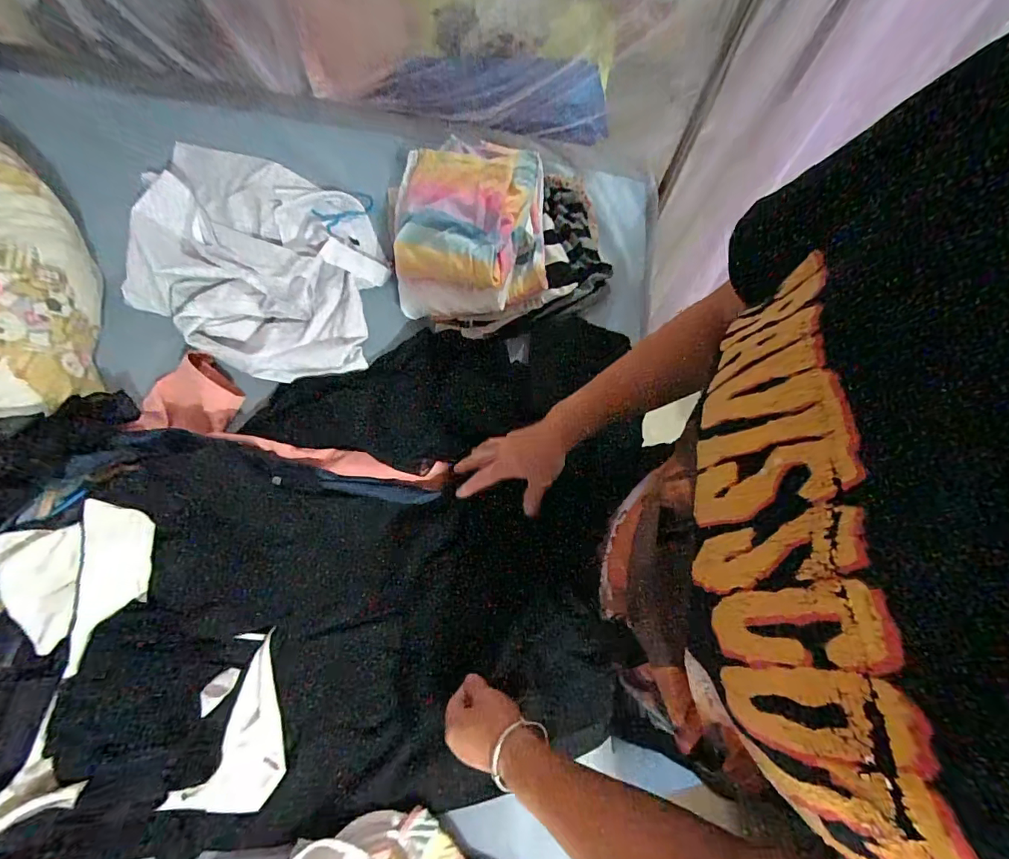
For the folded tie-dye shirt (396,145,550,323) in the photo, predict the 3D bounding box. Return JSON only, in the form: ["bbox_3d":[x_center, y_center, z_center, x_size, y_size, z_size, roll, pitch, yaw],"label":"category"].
[{"bbox_3d":[-0.051,-0.316,0.719,0.228,0.103,0.276,-2,70,-3],"label":"folded tie-dye shirt"}]

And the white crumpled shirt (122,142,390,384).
[{"bbox_3d":[-0.401,-0.282,0.747,0.473,0.076,0.359,23,70,6],"label":"white crumpled shirt"}]

